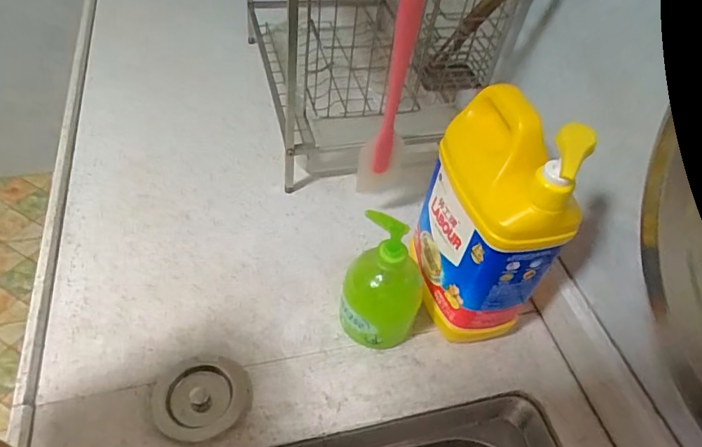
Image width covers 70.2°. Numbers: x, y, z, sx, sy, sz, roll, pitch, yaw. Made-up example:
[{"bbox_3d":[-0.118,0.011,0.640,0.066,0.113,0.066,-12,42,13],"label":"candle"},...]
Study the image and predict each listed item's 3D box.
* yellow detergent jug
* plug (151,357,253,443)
[{"bbox_3d":[0.128,-0.002,0.495,0.089,0.281,0.151,-9,51,-15],"label":"yellow detergent jug"},{"bbox_3d":[-0.145,0.171,0.489,0.091,0.014,0.079,-4,49,-11],"label":"plug"}]

